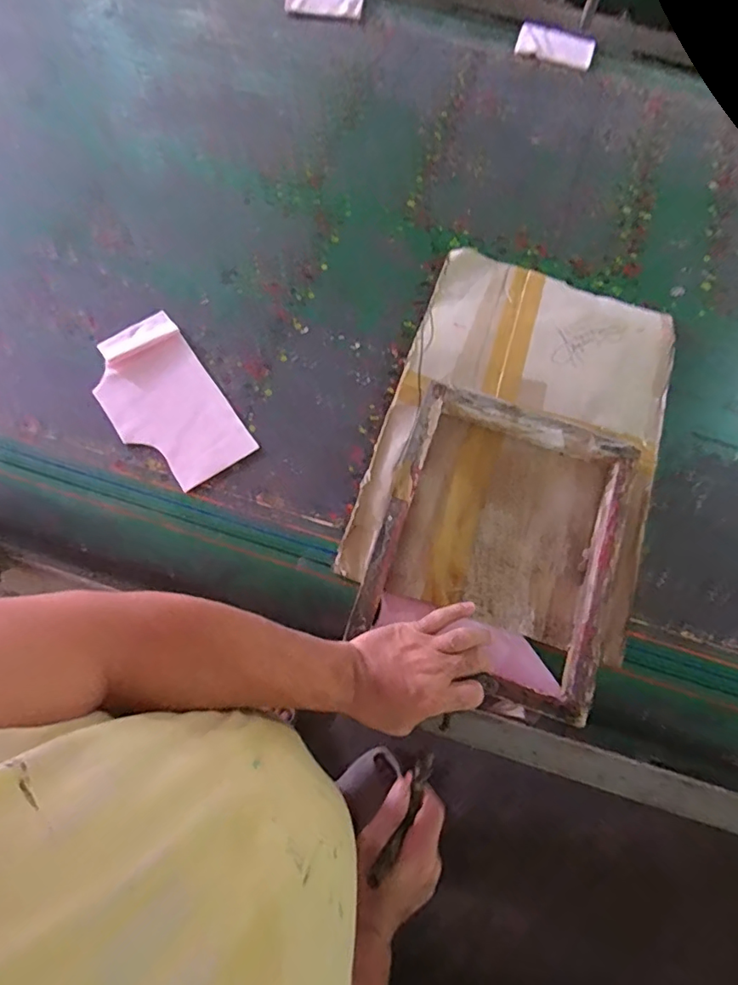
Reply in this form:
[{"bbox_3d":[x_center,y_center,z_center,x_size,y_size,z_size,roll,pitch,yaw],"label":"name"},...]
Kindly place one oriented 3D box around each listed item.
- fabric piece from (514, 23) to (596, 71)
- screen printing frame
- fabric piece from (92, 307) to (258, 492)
[{"bbox_3d":[0.356,-0.850,0.985,0.146,0.010,0.101,12,70,2],"label":"fabric piece"},{"bbox_3d":[0.161,0.064,0.602,0.280,0.058,0.324,20,70,4],"label":"screen printing frame"},{"bbox_3d":[-0.268,-0.120,0.679,0.135,0.005,0.250,-33,75,-13],"label":"fabric piece"}]

